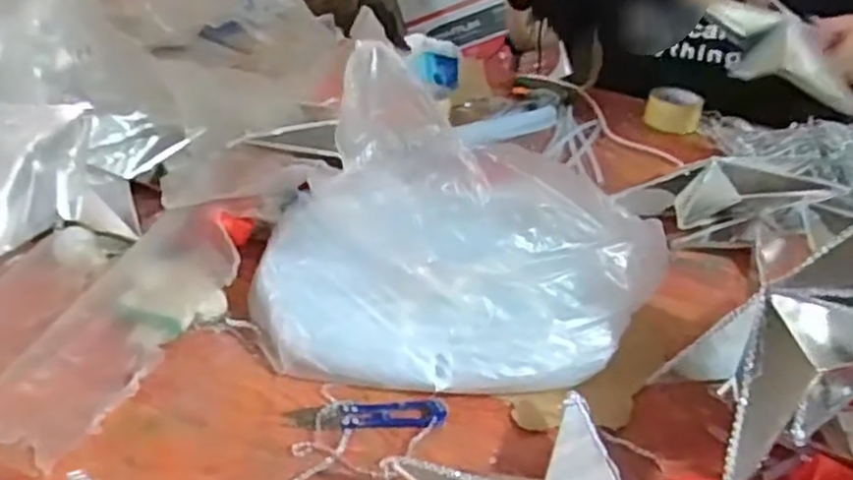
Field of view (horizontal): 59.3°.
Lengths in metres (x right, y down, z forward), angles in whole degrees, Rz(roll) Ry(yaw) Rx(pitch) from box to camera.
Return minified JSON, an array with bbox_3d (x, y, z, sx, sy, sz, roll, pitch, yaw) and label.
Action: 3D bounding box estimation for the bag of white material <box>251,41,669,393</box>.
[{"bbox_3d":[0.029,-0.015,0.624,0.320,0.208,0.242,15,32,16],"label":"bag of white material"}]

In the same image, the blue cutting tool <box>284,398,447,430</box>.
[{"bbox_3d":[-0.045,0.132,0.572,0.118,0.013,0.028,-1,31,-11],"label":"blue cutting tool"}]

